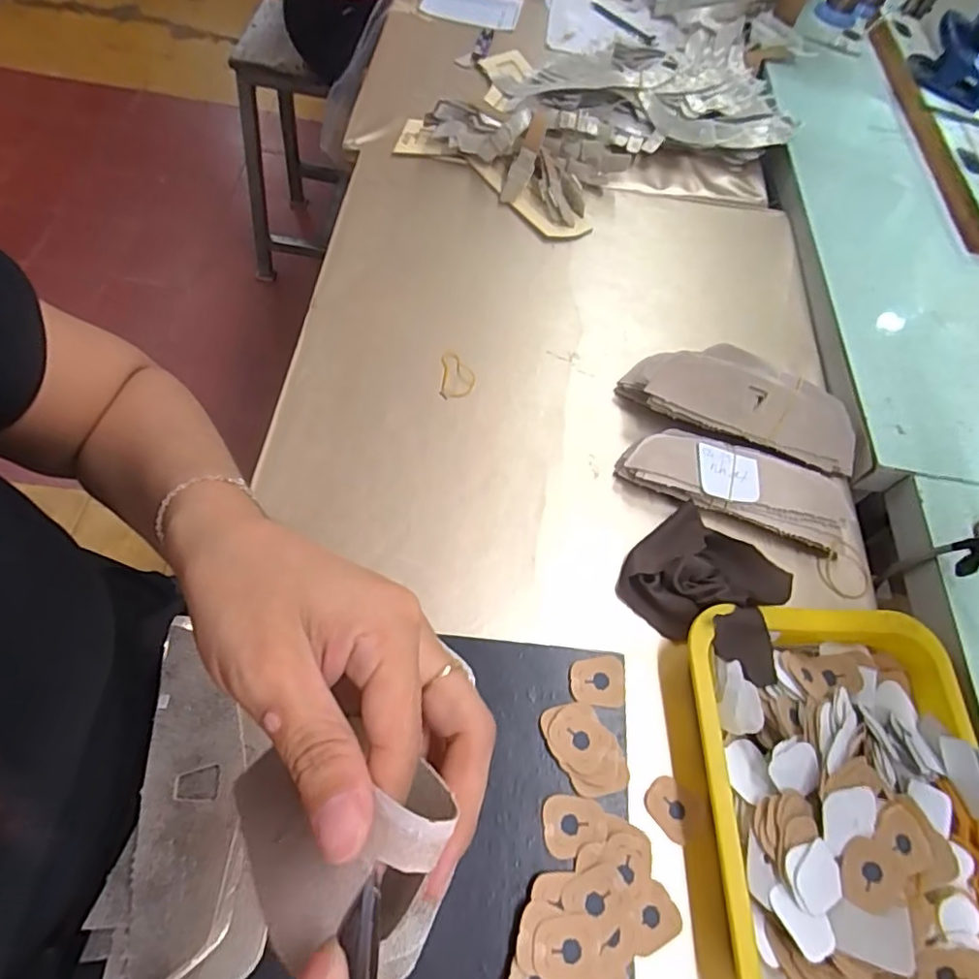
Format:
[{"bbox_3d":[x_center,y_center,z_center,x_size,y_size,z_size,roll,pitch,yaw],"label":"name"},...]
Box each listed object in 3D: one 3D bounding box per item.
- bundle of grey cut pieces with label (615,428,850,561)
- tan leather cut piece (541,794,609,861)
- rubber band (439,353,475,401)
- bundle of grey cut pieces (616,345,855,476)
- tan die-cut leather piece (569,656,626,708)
[{"bbox_3d":[0.216,-0.009,0.498,0.196,0.023,0.071,18,63,6],"label":"bundle of grey cut pieces with label"},{"bbox_3d":[0.053,0.211,0.356,0.039,0.004,0.033,8,62,0],"label":"tan leather cut piece"},{"bbox_3d":[-0.030,-0.107,0.538,0.031,0.004,0.055,1,63,-3],"label":"rubber band"},{"bbox_3d":[0.230,-0.076,0.517,0.214,0.058,0.063,20,62,3],"label":"bundle of grey cut pieces"},{"bbox_3d":[0.076,0.134,0.400,0.038,0.004,0.032,4,62,-2],"label":"tan die-cut leather piece"}]

